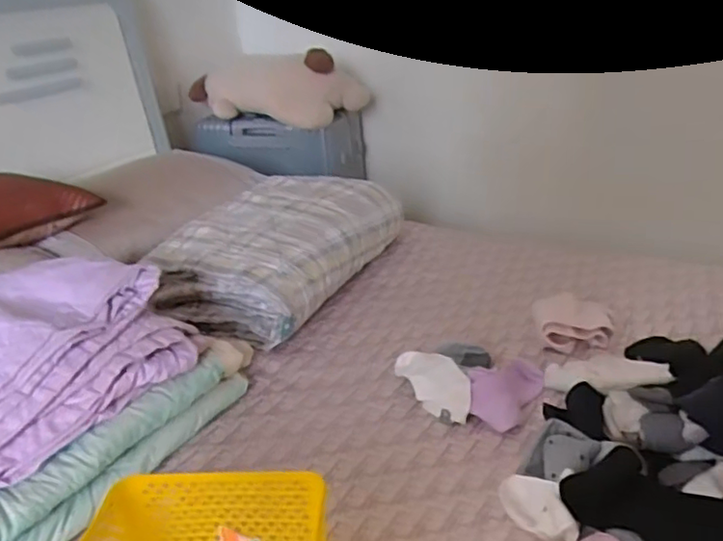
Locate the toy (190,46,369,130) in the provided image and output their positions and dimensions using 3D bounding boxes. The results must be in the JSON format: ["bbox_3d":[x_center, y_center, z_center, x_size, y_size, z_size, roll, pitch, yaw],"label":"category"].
[{"bbox_3d":[-0.232,-0.500,1.656,0.452,0.167,0.184,6,28,22],"label":"toy"}]

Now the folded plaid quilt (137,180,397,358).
[{"bbox_3d":[-0.159,-0.040,1.160,0.316,0.155,0.432,9,30,28],"label":"folded plaid quilt"}]

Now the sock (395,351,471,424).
[{"bbox_3d":[0.095,0.151,0.829,0.056,0.058,0.137,-18,29,-22],"label":"sock"}]

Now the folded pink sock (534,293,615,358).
[{"bbox_3d":[0.325,0.080,0.926,0.118,0.048,0.095,-2,27,9],"label":"folded pink sock"}]

